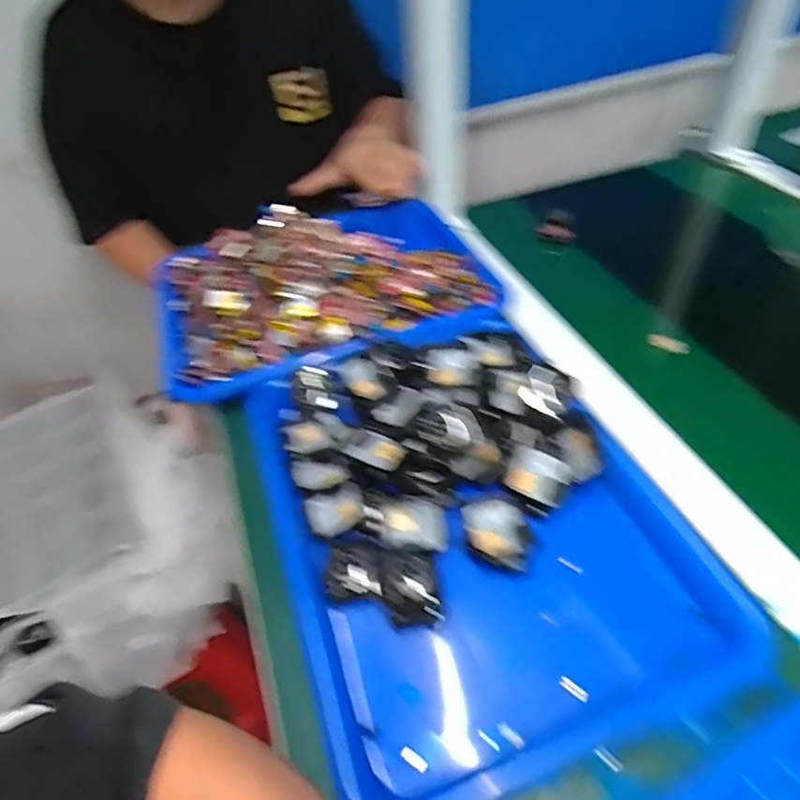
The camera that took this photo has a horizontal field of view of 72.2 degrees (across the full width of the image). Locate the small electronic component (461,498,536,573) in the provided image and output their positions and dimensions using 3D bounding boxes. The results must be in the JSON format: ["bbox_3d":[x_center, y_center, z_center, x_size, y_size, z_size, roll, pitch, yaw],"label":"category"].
[{"bbox_3d":[0.066,0.089,0.367,0.042,0.009,0.052,-8,47,-1],"label":"small electronic component"}]

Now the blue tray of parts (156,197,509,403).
[{"bbox_3d":[-0.080,-0.139,0.570,0.347,0.048,0.253,-18,47,-10],"label":"blue tray of parts"}]

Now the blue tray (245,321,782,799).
[{"bbox_3d":[0.040,0.074,0.382,0.244,0.047,0.323,-19,48,-11],"label":"blue tray"}]

